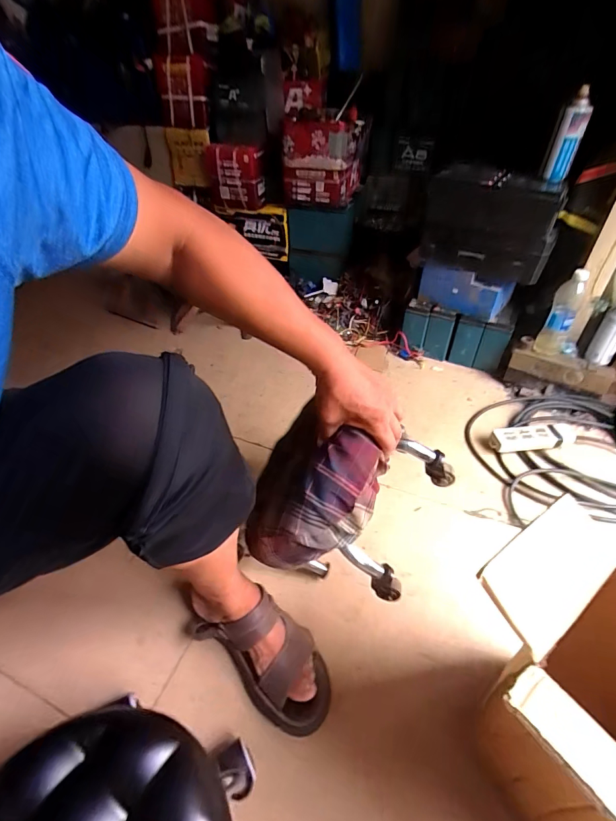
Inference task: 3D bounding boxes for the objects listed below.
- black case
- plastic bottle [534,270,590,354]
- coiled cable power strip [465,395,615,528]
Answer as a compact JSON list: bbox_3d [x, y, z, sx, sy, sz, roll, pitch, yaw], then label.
[{"bbox_3d":[0.503,-0.520,1.063,0.327,0.224,0.187,22,46,23],"label":"black case"},{"bbox_3d":[0.668,-0.251,1.013,0.069,0.205,0.074,29,50,29],"label":"plastic bottle"},{"bbox_3d":[0.676,0.095,0.949,0.511,0.052,0.428,-3,42,-3],"label":"coiled cable power strip"}]

